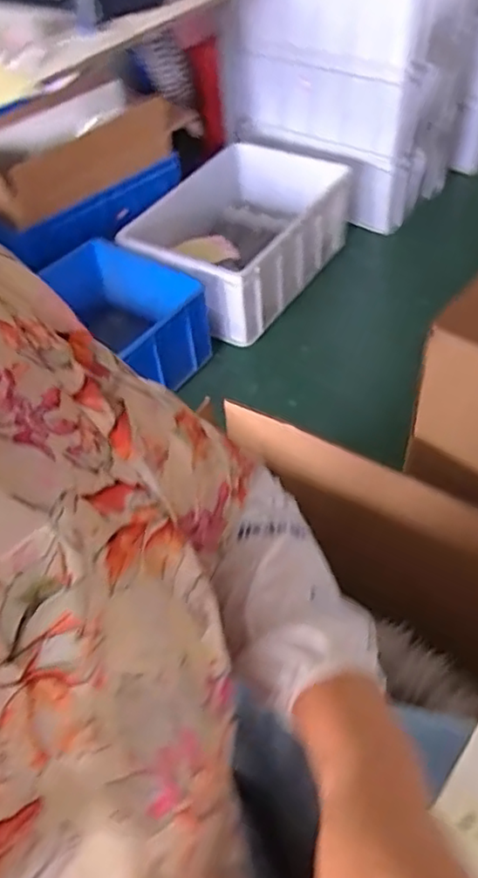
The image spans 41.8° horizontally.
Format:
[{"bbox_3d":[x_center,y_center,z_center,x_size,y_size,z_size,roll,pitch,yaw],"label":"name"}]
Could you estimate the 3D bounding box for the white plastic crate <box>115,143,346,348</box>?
[{"bbox_3d":[-0.006,-0.620,1.897,0.491,0.219,0.709,19,53,20],"label":"white plastic crate"}]

